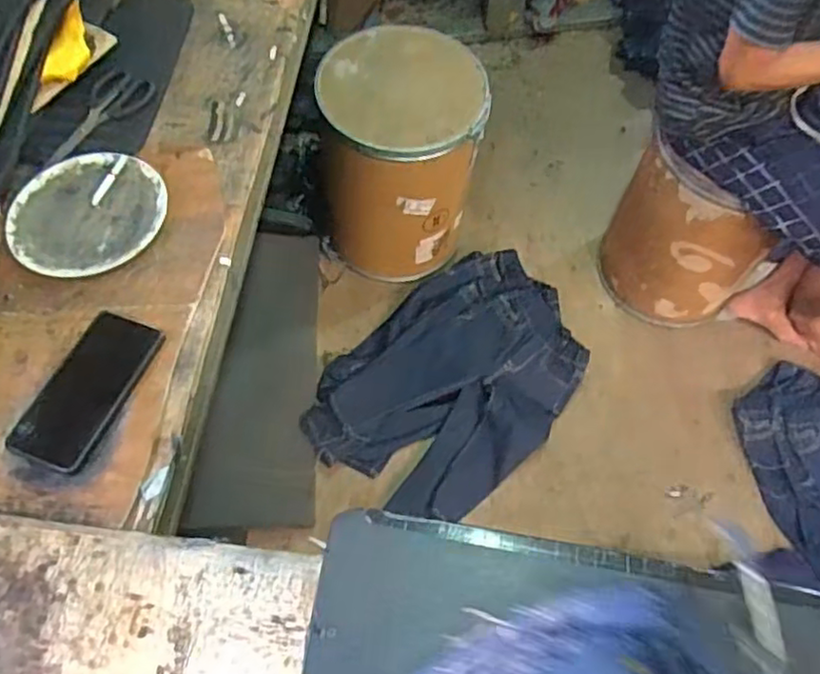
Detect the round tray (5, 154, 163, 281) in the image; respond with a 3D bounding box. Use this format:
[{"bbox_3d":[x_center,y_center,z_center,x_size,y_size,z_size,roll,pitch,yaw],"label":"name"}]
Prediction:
[{"bbox_3d":[-0.368,-0.145,0.756,0.169,0.009,0.164,0,62,0],"label":"round tray"}]

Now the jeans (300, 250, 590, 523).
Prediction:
[{"bbox_3d":[0.112,0.093,1.570,0.473,0.082,0.681,39,68,18],"label":"jeans"}]

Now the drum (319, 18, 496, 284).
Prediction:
[{"bbox_3d":[-0.018,-0.390,1.547,0.349,0.490,0.305,-7,62,-4],"label":"drum"}]

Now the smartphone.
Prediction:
[{"bbox_3d":[-0.320,0.051,0.662,0.080,0.006,0.161,19,64,9],"label":"smartphone"}]

